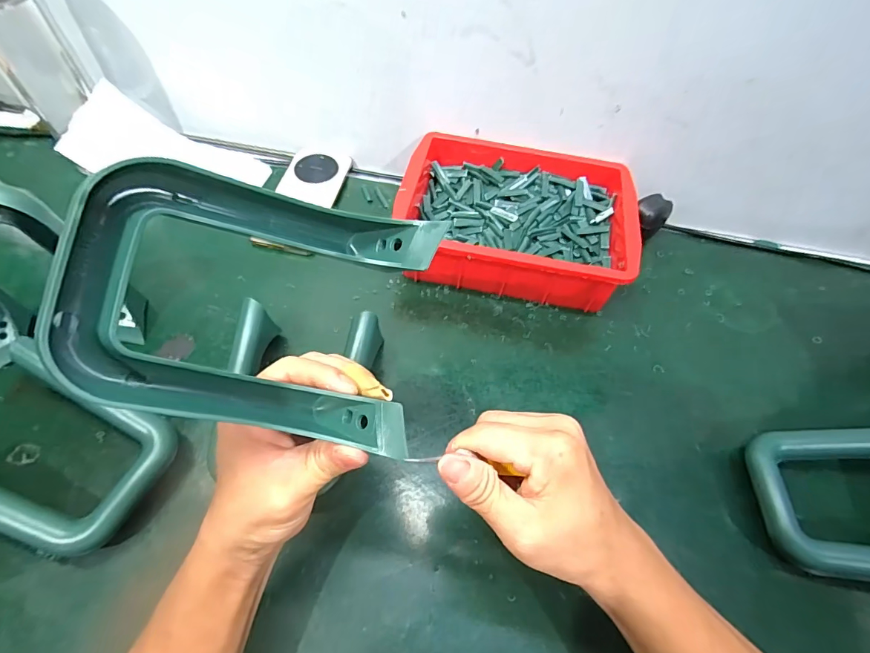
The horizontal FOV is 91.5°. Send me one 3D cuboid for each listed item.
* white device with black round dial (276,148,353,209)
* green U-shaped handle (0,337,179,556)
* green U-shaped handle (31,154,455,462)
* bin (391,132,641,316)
[{"bbox_3d":[-0.153,-0.194,0.540,0.073,0.014,0.104,13,58,4],"label":"white device with black round dial"},{"bbox_3d":[-0.292,0.095,0.323,0.153,0.059,0.112,23,59,10],"label":"green U-shaped handle"},{"bbox_3d":[-0.085,-0.011,0.205,0.155,0.066,0.128,13,84,-35],"label":"green U-shaped handle"},{"bbox_3d":[0.089,-0.125,0.485,0.243,0.073,0.188,10,58,2],"label":"bin"}]

